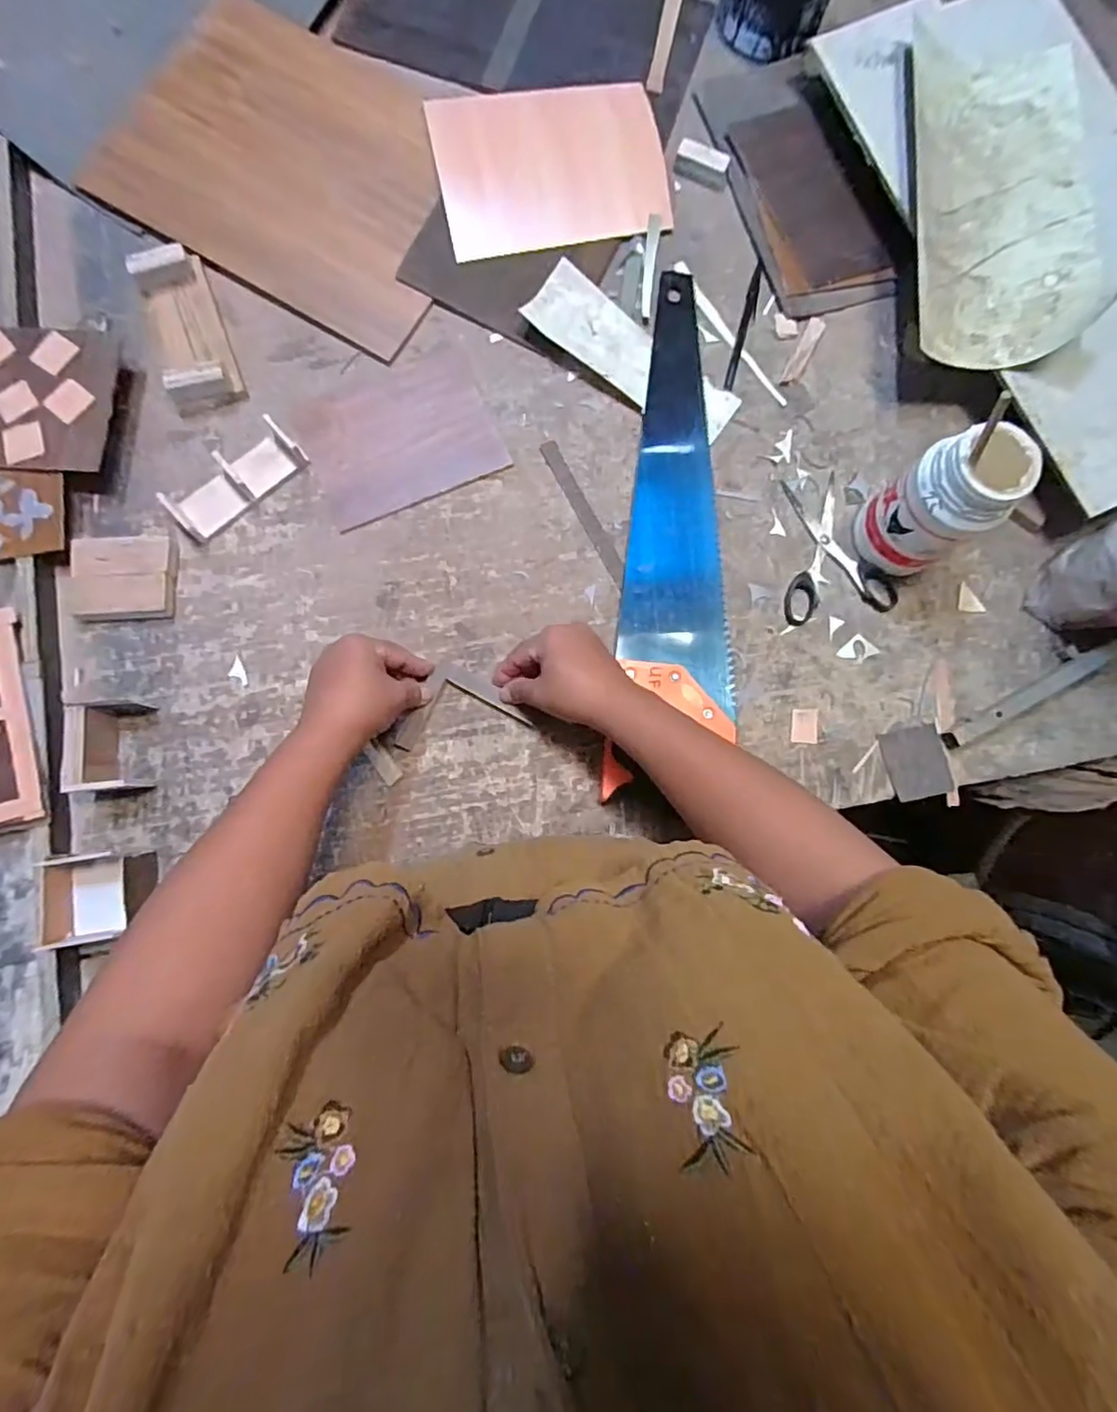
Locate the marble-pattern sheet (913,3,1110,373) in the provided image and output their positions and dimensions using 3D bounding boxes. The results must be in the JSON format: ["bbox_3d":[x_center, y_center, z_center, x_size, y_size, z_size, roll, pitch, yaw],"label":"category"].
[{"bbox_3d":[0.405,-0.470,0.547,0.158,0.032,0.321,4,81,-1],"label":"marble-pattern sheet"}]

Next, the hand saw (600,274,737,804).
[{"bbox_3d":[0.120,-0.166,0.548,0.105,0.024,0.486,8,83,-2],"label":"hand saw"}]

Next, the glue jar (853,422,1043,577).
[{"bbox_3d":[0.313,-0.165,0.496,0.067,0.139,0.073,0,83,-3],"label":"glue jar"}]

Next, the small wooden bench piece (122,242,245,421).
[{"bbox_3d":[-0.337,-0.344,0.543,0.061,0.022,0.144,-18,84,-5],"label":"small wooden bench piece"}]

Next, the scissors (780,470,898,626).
[{"bbox_3d":[0.253,-0.149,0.559,0.104,0.008,0.135,-8,83,-4],"label":"scissors"}]

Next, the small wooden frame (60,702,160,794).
[{"bbox_3d":[-0.363,0.033,0.485,0.048,0.043,0.075,-5,83,-3],"label":"small wooden frame"}]

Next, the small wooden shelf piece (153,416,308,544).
[{"bbox_3d":[-0.285,-0.200,0.530,0.121,0.026,0.043,-41,86,-7],"label":"small wooden shelf piece"}]

